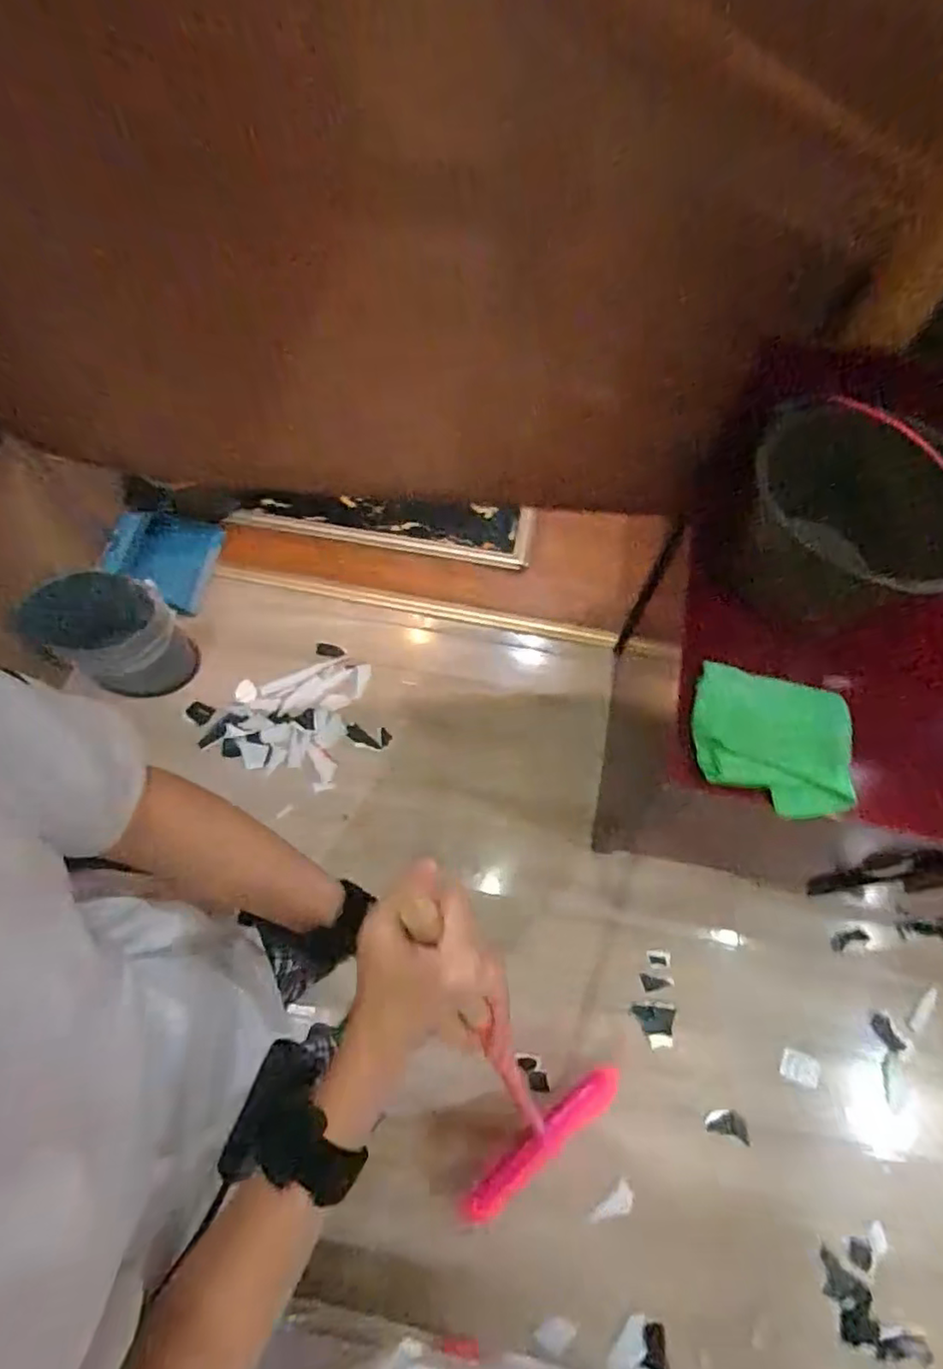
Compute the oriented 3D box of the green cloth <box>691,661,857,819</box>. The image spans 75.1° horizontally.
[{"bbox_3d":[0.374,0.069,0.768,0.185,0.036,0.161,14,66,5],"label":"green cloth"}]

